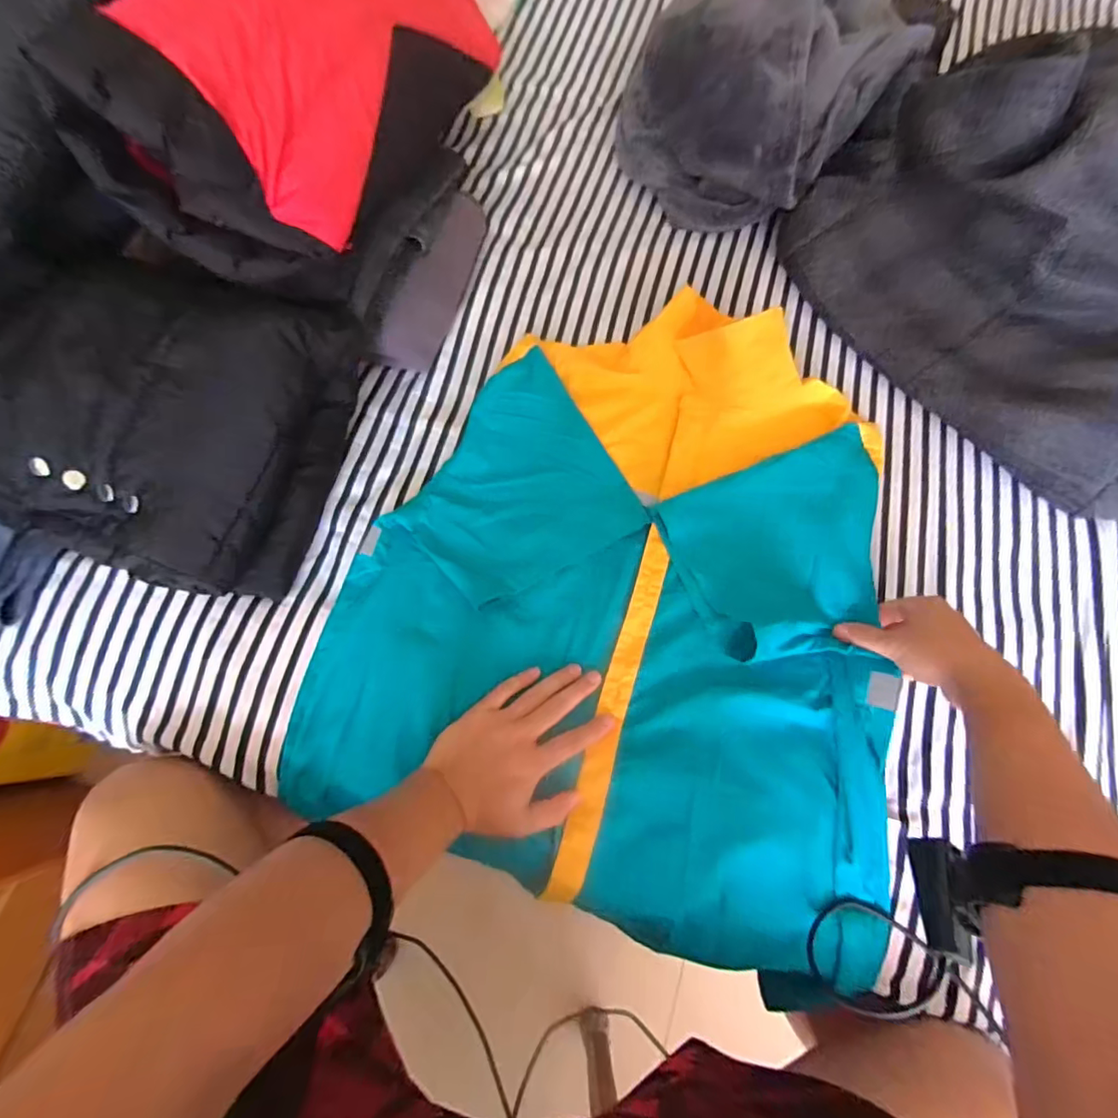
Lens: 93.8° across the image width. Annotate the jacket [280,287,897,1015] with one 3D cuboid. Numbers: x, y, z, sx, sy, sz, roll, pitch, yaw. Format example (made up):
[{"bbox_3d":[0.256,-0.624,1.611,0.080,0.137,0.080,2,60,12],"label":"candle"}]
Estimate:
[{"bbox_3d":[0.084,0.021,0.526,0.526,0.041,0.590,19,75,4],"label":"jacket"}]

